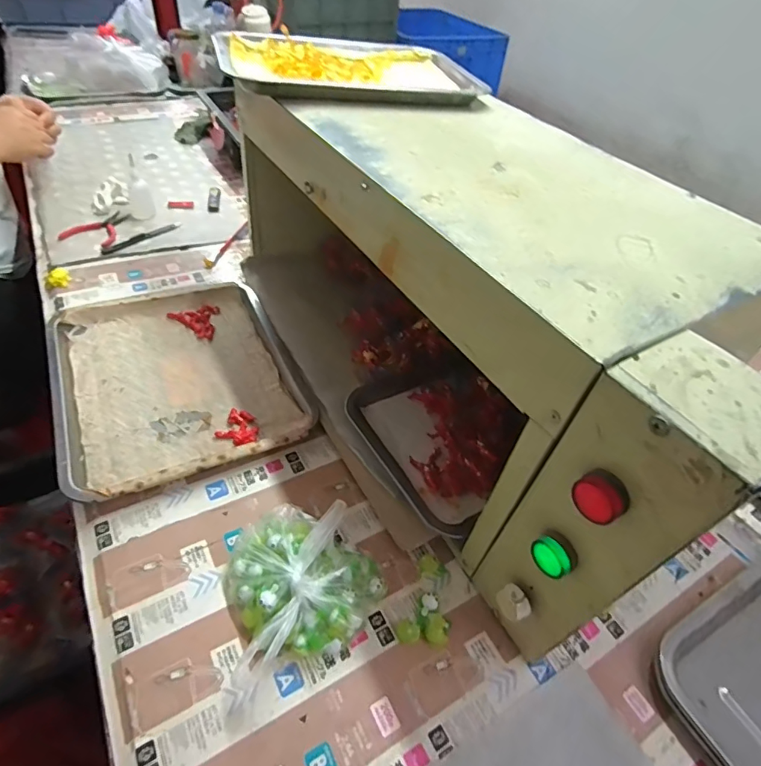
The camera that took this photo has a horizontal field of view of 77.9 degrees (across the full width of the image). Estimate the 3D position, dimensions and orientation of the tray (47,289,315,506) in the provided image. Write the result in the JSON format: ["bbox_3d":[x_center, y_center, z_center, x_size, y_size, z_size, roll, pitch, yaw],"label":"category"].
[{"bbox_3d":[-0.251,-0.017,0.577,0.251,0.029,0.314,-19,53,-22],"label":"tray"}]

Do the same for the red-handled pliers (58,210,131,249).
[{"bbox_3d":[-0.470,-0.261,0.785,0.083,0.005,0.106,8,48,0],"label":"red-handled pliers"}]

